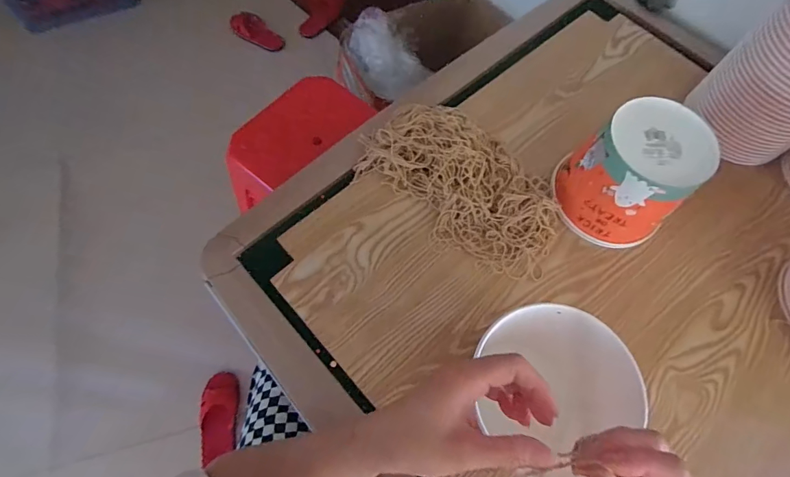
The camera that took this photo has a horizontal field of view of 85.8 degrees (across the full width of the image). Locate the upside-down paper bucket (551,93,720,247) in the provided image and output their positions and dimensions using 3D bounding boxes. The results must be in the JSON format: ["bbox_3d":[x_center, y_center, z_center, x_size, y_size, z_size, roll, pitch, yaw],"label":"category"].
[{"bbox_3d":[0.309,-0.078,0.559,0.139,0.136,0.141,1,68,-2],"label":"upside-down paper bucket"}]

